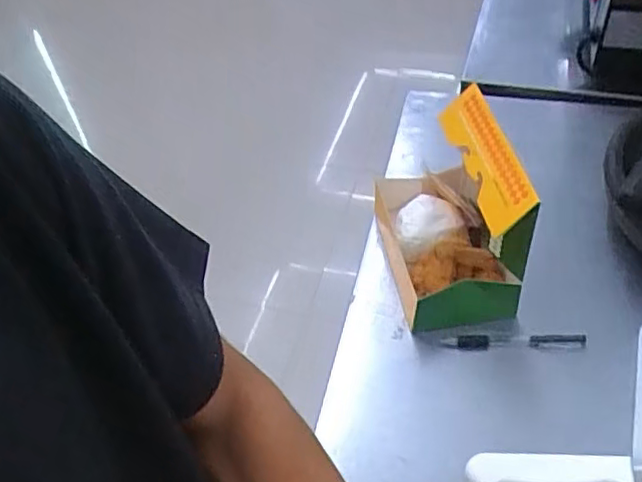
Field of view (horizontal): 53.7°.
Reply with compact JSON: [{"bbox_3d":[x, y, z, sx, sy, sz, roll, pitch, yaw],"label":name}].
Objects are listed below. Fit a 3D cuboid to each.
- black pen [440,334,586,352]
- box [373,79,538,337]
[{"bbox_3d":[0.188,0.099,0.621,0.133,0.014,0.017,-1,48,6],"label":"black pen"},{"bbox_3d":[0.122,-0.031,0.630,0.106,0.176,0.173,-11,47,-3],"label":"box"}]

